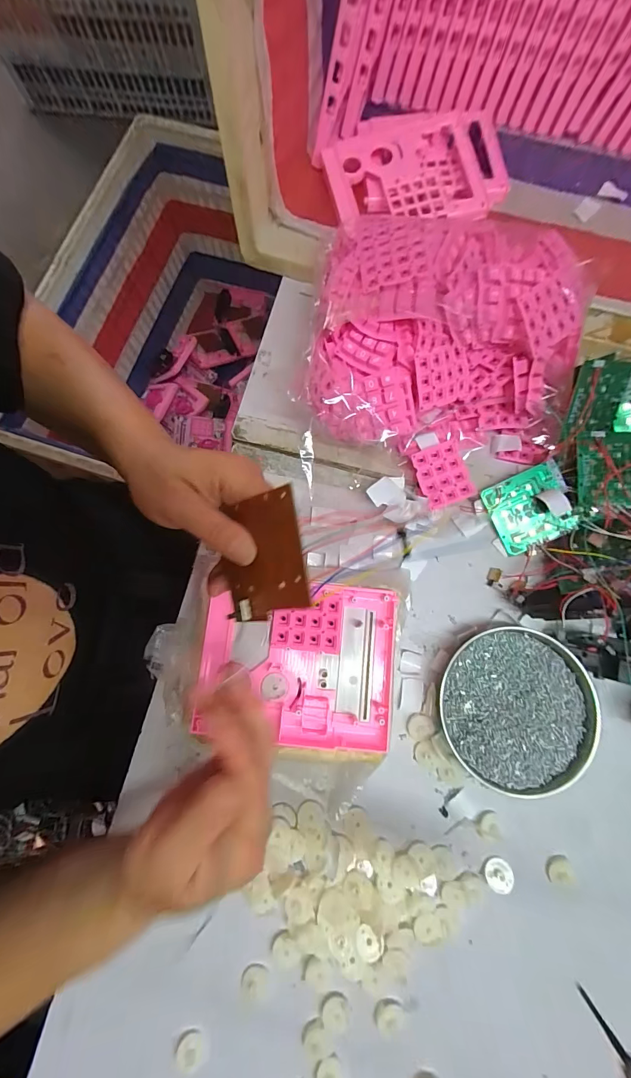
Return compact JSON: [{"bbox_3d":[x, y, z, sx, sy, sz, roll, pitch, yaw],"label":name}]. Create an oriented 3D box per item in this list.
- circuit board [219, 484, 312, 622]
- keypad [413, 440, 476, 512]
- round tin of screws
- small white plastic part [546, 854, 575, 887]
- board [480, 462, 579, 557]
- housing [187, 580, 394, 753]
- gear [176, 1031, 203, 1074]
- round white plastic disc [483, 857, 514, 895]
[{"bbox_3d":[-0.034,0.012,0.216,0.074,0.008,0.070,-14,85,42],"label":"circuit board"},{"bbox_3d":[0.127,-0.062,0.361,0.047,0.004,0.059,-19,91,5],"label":"keypad"},{"bbox_3d":[0.183,0.152,0.330,0.131,0.025,0.132,0,78,0],"label":"round tin of screws"},{"bbox_3d":[0.210,0.284,0.311,0.022,0.005,0.021,13,79,2],"label":"small white plastic part"},{"bbox_3d":[0.208,-0.028,0.357,0.066,0.008,0.073,-26,91,12],"label":"board"},{"bbox_3d":[-0.014,0.104,0.314,0.163,0.018,0.131,7,79,-3],"label":"housing"},{"bbox_3d":[-0.100,0.405,0.287,0.022,0.005,0.020,0,78,0],"label":"gear"},{"bbox_3d":[0.158,0.288,0.310,0.022,0.006,0.025,-38,81,-7],"label":"round white plastic disc"}]

